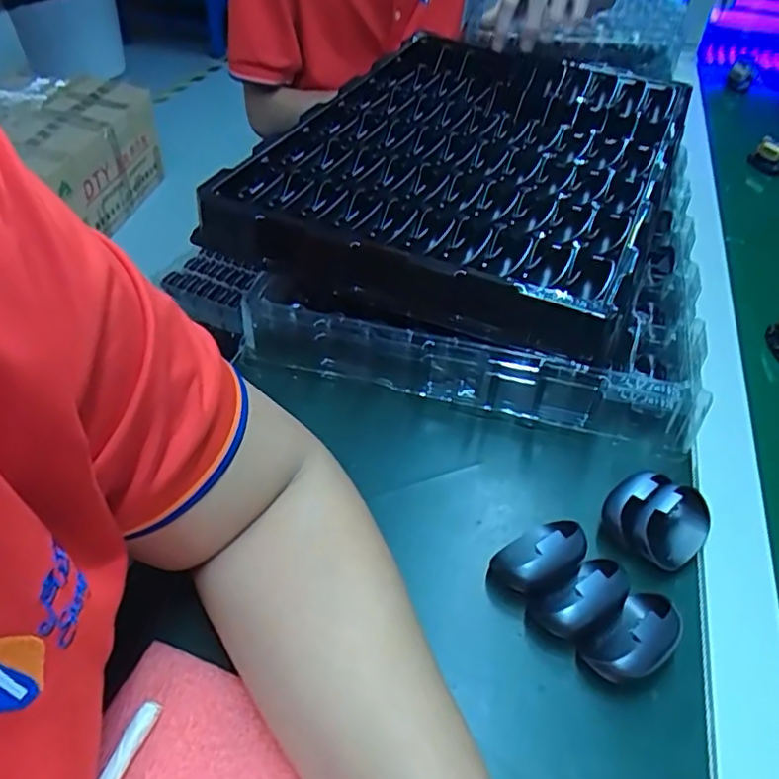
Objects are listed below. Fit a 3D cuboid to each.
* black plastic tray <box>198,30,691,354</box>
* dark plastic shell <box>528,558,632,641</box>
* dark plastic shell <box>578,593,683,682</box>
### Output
[{"bbox_3d":[0.087,-0.227,0.615,0.330,0.061,0.477,19,46,15],"label":"black plastic tray"},{"bbox_3d":[0.104,0.115,0.343,0.054,0.031,0.032,-26,51,-27],"label":"dark plastic shell"},{"bbox_3d":[0.128,0.130,0.329,0.057,0.032,0.032,-27,52,-28],"label":"dark plastic shell"}]

